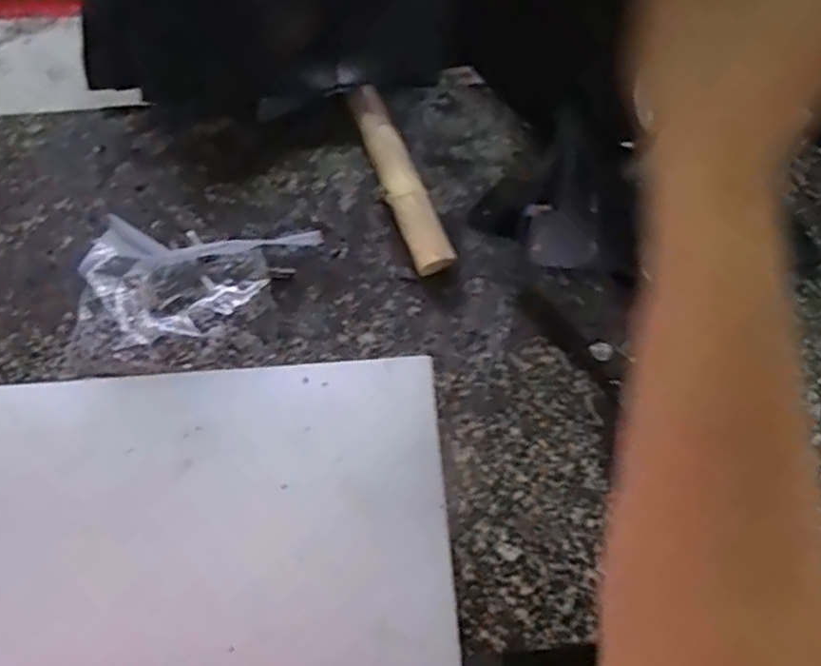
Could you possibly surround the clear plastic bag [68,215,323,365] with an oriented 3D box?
[{"bbox_3d":[-0.135,-0.027,0.404,0.135,0.033,0.092,1,71,-1],"label":"clear plastic bag"}]

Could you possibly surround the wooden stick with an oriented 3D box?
[{"bbox_3d":[-0.008,-0.104,0.440,0.028,0.022,0.142,-19,72,-8],"label":"wooden stick"}]

